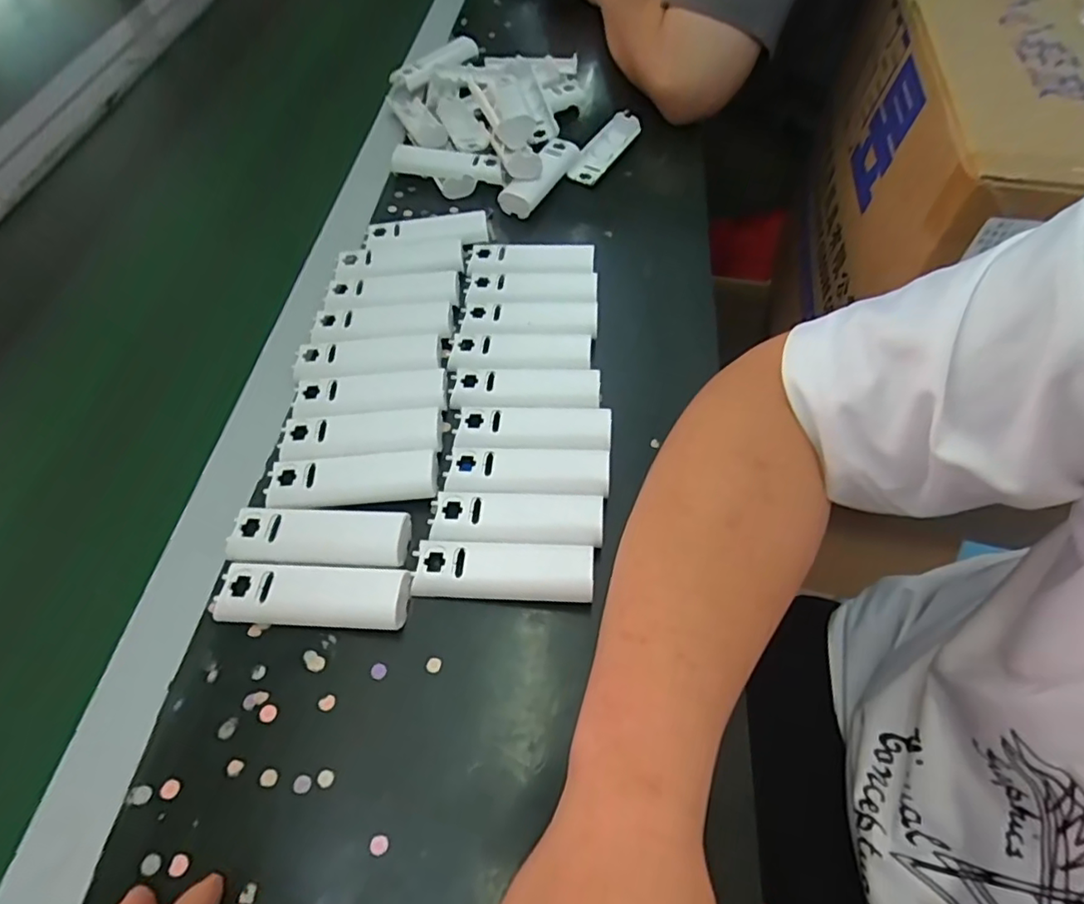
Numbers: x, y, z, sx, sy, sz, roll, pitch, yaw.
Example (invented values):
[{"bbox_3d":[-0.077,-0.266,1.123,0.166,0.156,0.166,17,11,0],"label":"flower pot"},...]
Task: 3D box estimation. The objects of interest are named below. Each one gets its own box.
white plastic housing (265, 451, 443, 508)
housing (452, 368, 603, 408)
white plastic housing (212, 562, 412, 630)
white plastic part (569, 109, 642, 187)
[{"bbox_3d":[-0.117,0.016,0.369,0.102,0.007,0.032,-4,58,-2],"label":"white plastic housing"},{"bbox_3d":[-0.011,-0.044,0.409,0.101,0.010,0.034,1,58,1],"label":"housing"},{"bbox_3d":[-0.127,0.080,0.332,0.103,0.013,0.033,3,58,2],"label":"white plastic housing"},{"bbox_3d":[0.063,-0.299,0.581,0.032,0.012,0.111,23,61,14],"label":"white plastic part"}]

